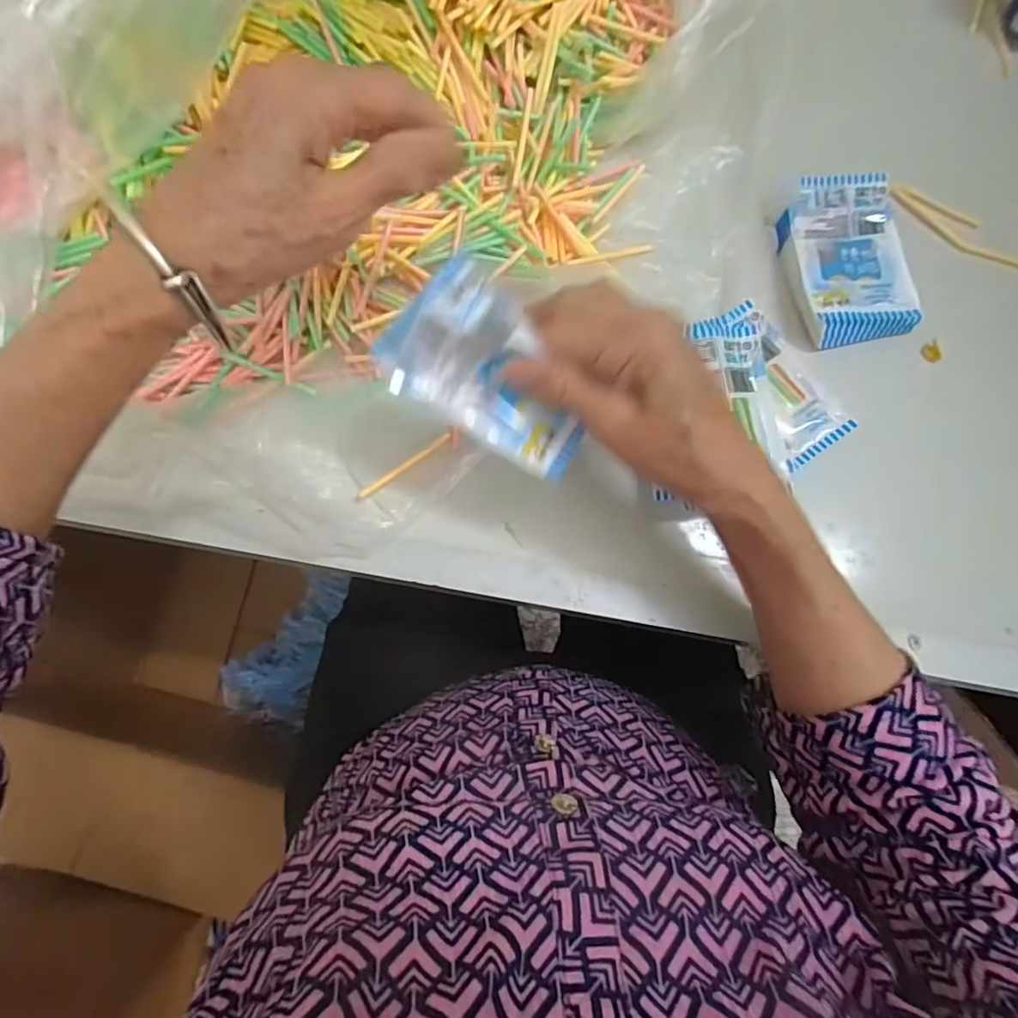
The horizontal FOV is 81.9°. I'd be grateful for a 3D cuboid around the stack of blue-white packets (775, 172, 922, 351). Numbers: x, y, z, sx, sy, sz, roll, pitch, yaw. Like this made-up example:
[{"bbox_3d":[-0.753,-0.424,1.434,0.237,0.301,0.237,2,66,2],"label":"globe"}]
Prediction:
[{"bbox_3d":[0.215,-0.161,0.375,0.073,0.022,0.109,-10,79,-5],"label":"stack of blue-white packets"}]

